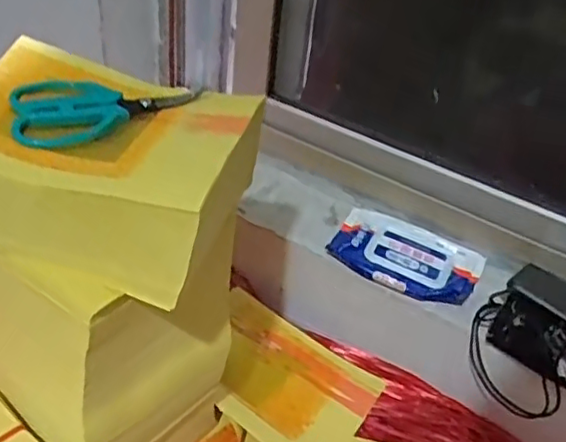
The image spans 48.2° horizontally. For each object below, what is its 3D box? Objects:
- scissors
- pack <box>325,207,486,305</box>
[{"bbox_3d":[-0.143,-0.094,0.519,0.148,0.018,0.081,-8,41,-19],"label":"scissors"},{"bbox_3d":[0.142,0.040,0.749,0.173,0.029,0.102,25,42,21],"label":"pack"}]

